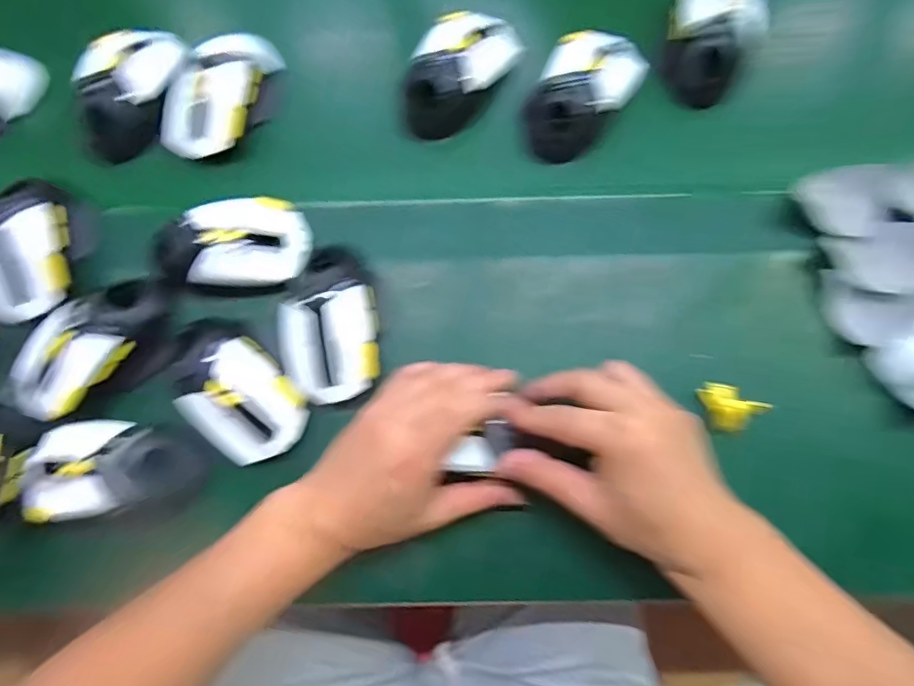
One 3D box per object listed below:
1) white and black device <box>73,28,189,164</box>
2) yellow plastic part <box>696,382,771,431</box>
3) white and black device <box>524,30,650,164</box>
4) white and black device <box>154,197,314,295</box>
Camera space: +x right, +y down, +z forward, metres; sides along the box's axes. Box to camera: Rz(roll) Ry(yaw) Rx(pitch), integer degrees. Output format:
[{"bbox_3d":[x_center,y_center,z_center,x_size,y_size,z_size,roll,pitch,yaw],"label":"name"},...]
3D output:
[{"bbox_3d":[-0.275,-0.213,0.420,0.067,0.035,0.116,14,77,5],"label":"white and black device"},{"bbox_3d":[0.195,0.046,0.366,0.038,0.020,0.032,31,117,11],"label":"yellow plastic part"},{"bbox_3d":[0.105,-0.209,0.421,0.070,0.041,0.111,33,80,9],"label":"white and black device"},{"bbox_3d":[-0.166,-0.072,0.372,0.109,0.033,0.058,-4,76,1],"label":"white and black device"}]

